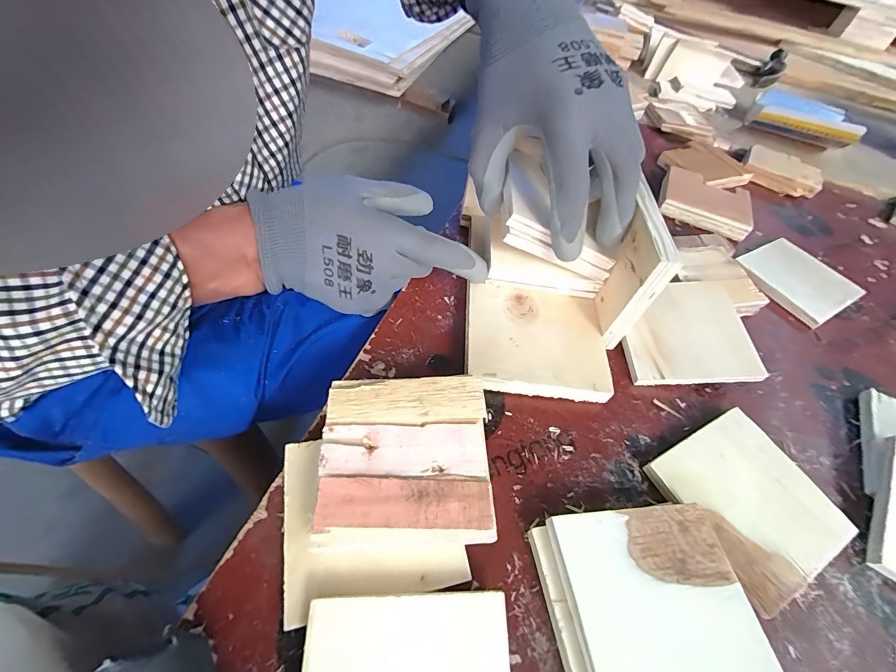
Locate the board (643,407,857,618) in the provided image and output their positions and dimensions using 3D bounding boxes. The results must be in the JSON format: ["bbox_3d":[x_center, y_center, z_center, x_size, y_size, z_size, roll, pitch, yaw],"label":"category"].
[{"bbox_3d":[0.186,0.102,0.241,0.089,0.013,0.089,-22,60,-20],"label":"board"}]

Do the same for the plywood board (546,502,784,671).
[{"bbox_3d":[0.106,0.135,0.191,0.091,0.006,0.090,-2,54,-8],"label":"plywood board"}]

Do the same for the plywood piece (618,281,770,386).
[{"bbox_3d":[0.185,-0.006,0.304,0.091,0.008,0.091,-2,57,6],"label":"plywood piece"}]

